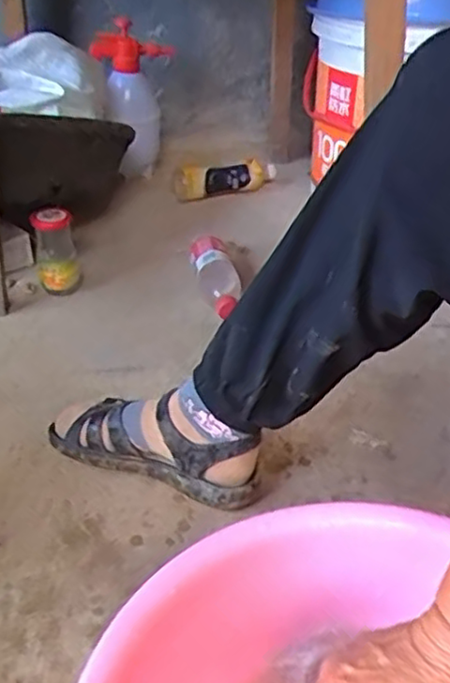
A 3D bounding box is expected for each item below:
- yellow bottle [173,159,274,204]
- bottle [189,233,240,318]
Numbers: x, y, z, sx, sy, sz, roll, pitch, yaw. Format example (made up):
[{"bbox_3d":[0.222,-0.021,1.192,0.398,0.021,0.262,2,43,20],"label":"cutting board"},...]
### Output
[{"bbox_3d":[0.004,-0.329,1.383,0.209,0.072,0.071,-16,35,-25],"label":"yellow bottle"},{"bbox_3d":[-0.011,-0.089,1.024,0.061,0.061,0.200,-6,34,-9],"label":"bottle"}]

